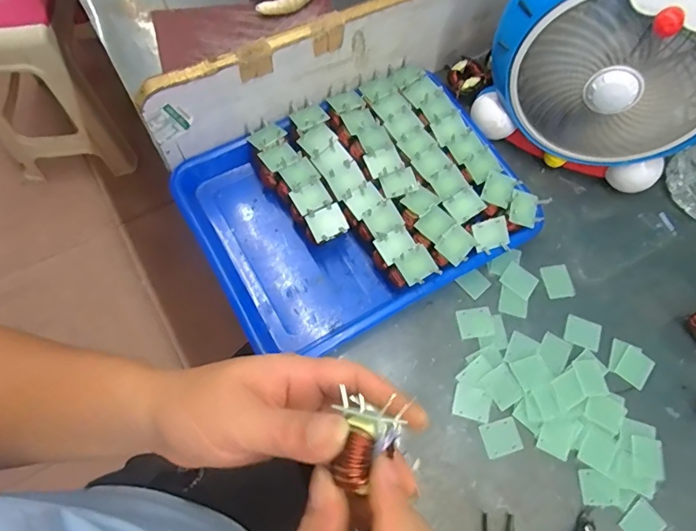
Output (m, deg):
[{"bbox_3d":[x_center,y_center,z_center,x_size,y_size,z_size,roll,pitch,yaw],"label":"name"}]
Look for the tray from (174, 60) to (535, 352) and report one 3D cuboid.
[{"bbox_3d":[0.005,-0.064,0.491,0.309,0.051,0.244,-28,73,-14],"label":"tray"}]

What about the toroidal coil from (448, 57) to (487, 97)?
[{"bbox_3d":[0.144,-0.230,0.570,0.043,0.018,0.045,-23,76,12],"label":"toroidal coil"}]

